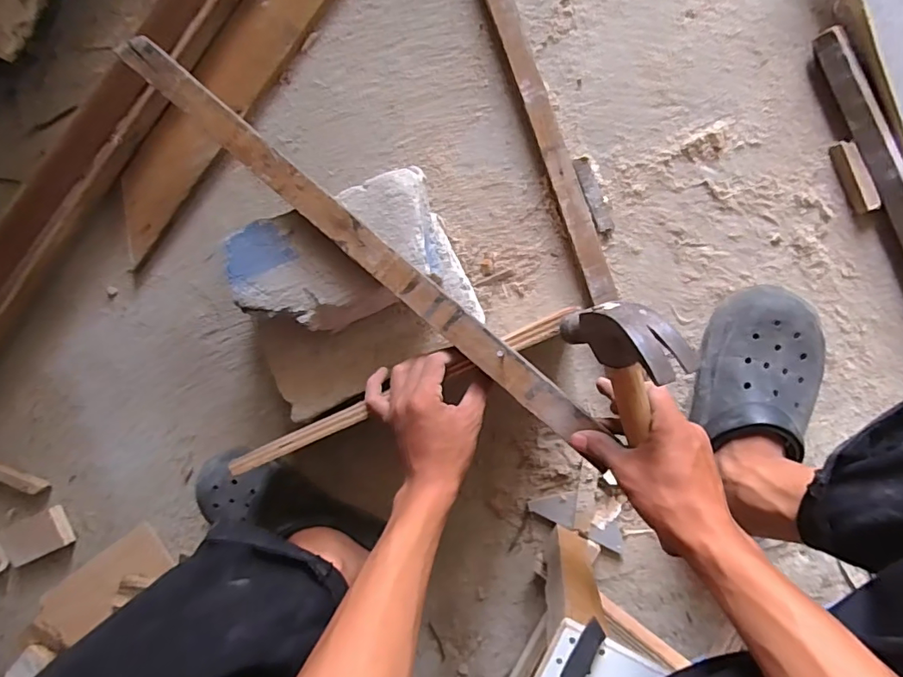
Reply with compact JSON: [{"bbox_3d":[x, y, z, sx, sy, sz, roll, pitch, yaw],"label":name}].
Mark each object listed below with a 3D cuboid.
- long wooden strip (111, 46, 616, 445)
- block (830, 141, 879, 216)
[{"bbox_3d":[-0.089,-0.094,0.464,0.559,0.013,0.032,41,99,5],"label":"long wooden strip"},{"bbox_3d":[0.432,-0.172,0.542,0.019,0.016,0.079,-24,90,10],"label":"block"}]

